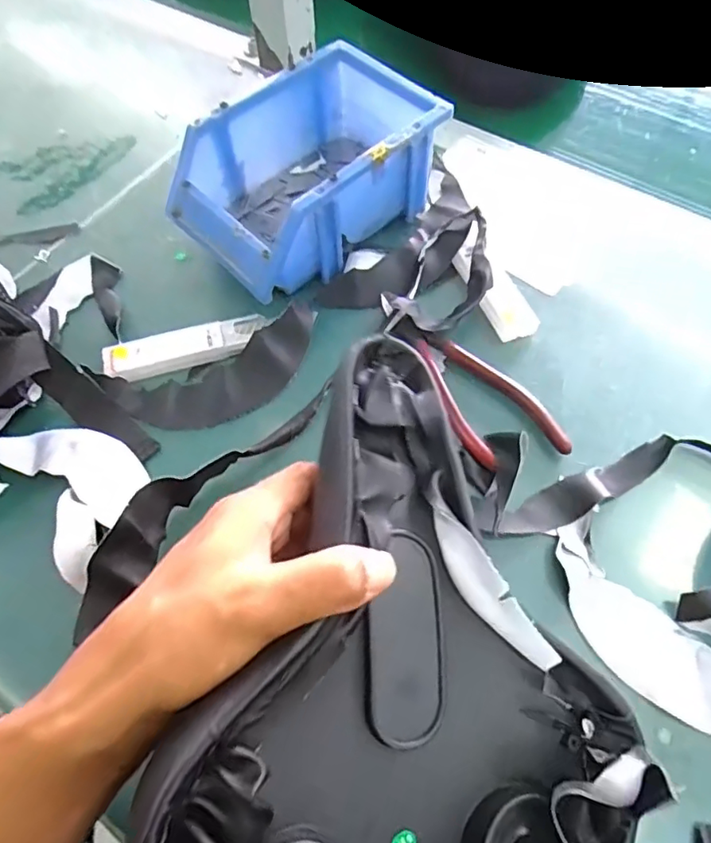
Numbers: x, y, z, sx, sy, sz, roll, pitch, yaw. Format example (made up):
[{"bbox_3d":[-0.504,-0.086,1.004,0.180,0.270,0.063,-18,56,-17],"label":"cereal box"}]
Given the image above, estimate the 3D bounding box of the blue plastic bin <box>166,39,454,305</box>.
[{"bbox_3d":[-0.031,-0.177,0.407,0.180,0.077,0.115,-41,68,-19],"label":"blue plastic bin"}]

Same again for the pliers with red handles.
[{"bbox_3d":[0.067,-0.030,0.364,0.056,0.015,0.151,-29,64,-14],"label":"pliers with red handles"}]

